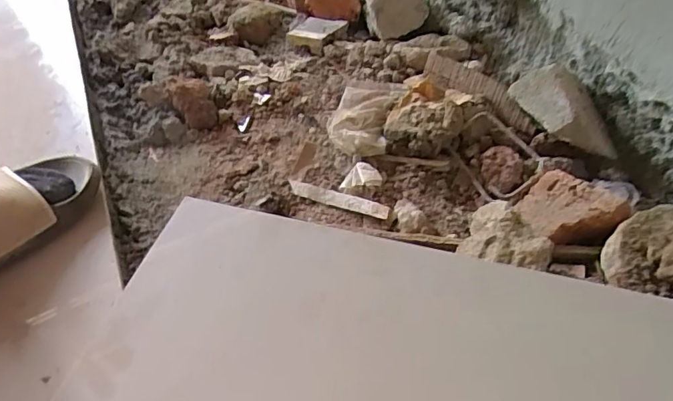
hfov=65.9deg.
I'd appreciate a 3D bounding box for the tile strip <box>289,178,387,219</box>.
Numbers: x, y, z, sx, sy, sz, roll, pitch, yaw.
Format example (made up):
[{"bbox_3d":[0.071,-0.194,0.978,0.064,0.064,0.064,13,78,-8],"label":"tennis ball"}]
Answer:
[{"bbox_3d":[0.001,-0.002,0.535,0.113,0.013,0.016,17,56,24],"label":"tile strip"}]

